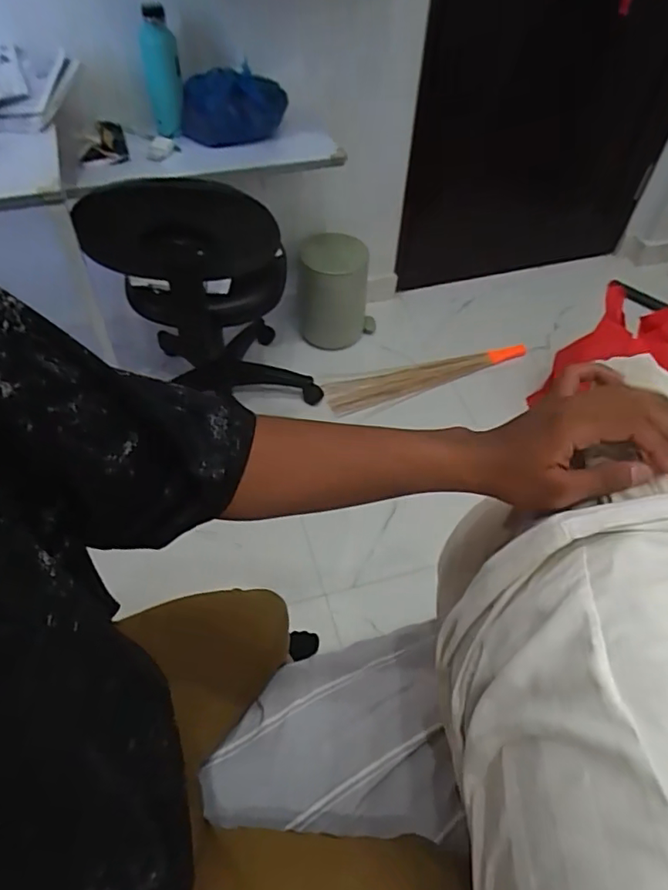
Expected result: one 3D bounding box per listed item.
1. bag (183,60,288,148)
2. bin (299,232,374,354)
[{"bbox_3d":[-0.239,-0.802,1.332,0.240,0.120,0.161,-9,52,-9],"label":"bag"},{"bbox_3d":[0.014,-0.508,1.852,0.248,0.334,0.205,-1,52,-3],"label":"bin"}]

